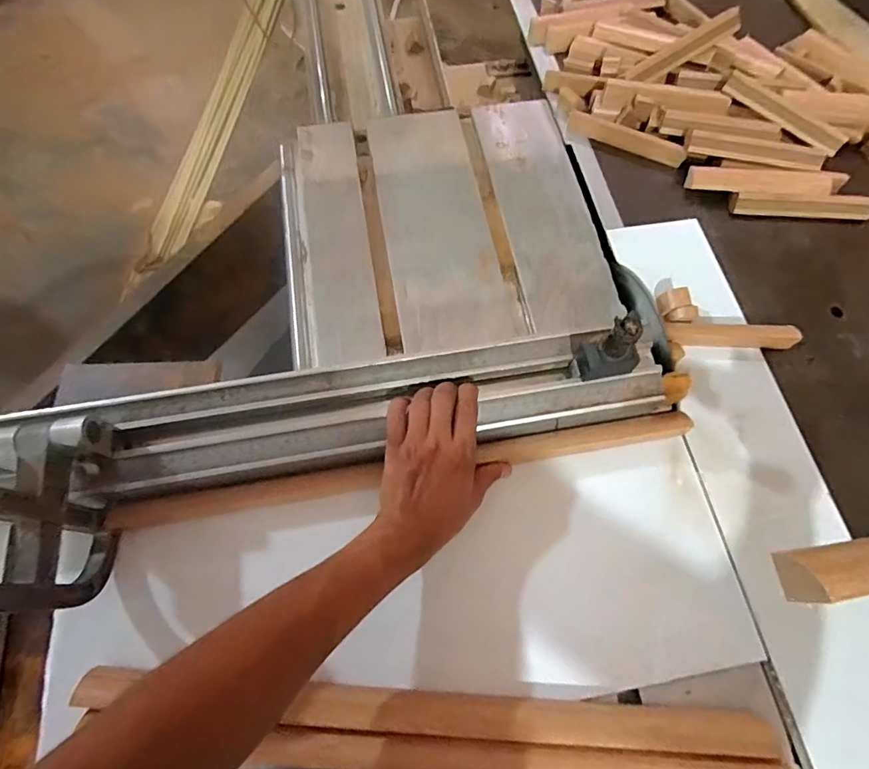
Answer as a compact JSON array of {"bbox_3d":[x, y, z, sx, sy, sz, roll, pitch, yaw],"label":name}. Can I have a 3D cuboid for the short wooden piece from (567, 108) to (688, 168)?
[{"bbox_3d":[0.259,-0.335,0.653,0.158,0.014,0.031,25,69,10],"label":"short wooden piece"}]

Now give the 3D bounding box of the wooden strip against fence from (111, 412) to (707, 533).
[{"bbox_3d":[-0.023,0.083,0.465,0.549,0.018,0.022,-9,67,-4],"label":"wooden strip against fence"}]

